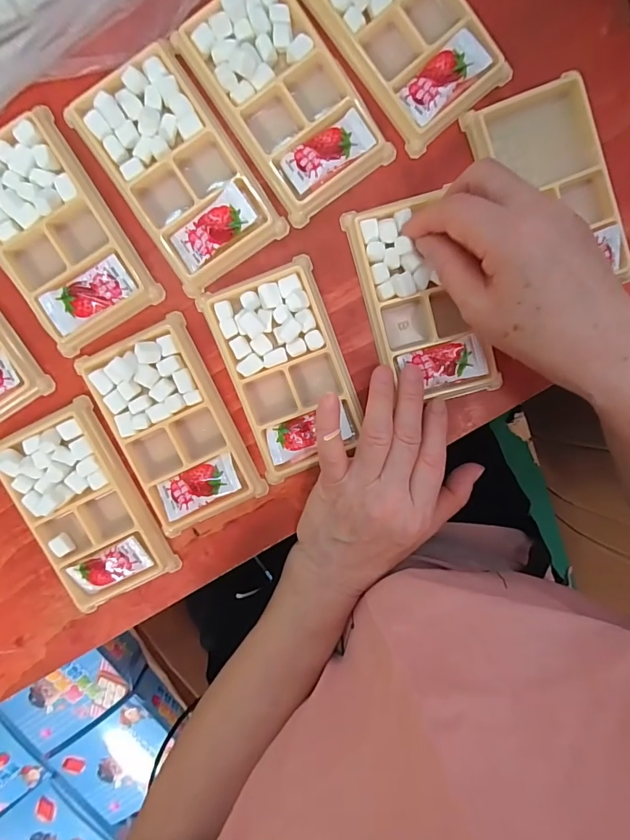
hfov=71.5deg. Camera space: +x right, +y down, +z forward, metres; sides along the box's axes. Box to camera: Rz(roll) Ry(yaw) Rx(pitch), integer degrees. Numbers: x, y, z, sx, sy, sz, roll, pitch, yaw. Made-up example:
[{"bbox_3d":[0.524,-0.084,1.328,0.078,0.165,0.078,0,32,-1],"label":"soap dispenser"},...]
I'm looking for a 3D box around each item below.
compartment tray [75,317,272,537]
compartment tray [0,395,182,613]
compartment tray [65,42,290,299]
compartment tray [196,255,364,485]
[{"bbox_3d":[-0.097,0.006,0.300,0.076,0.014,0.134,-26,99,2],"label":"compartment tray"},{"bbox_3d":[-0.160,0.062,0.306,0.074,0.013,0.136,-25,99,2],"label":"compartment tray"},{"bbox_3d":[-0.086,-0.159,0.282,0.079,0.020,0.131,-34,98,3],"label":"compartment tray"},{"bbox_3d":[-0.019,-0.032,0.298,0.077,0.017,0.134,-19,99,1],"label":"compartment tray"}]

